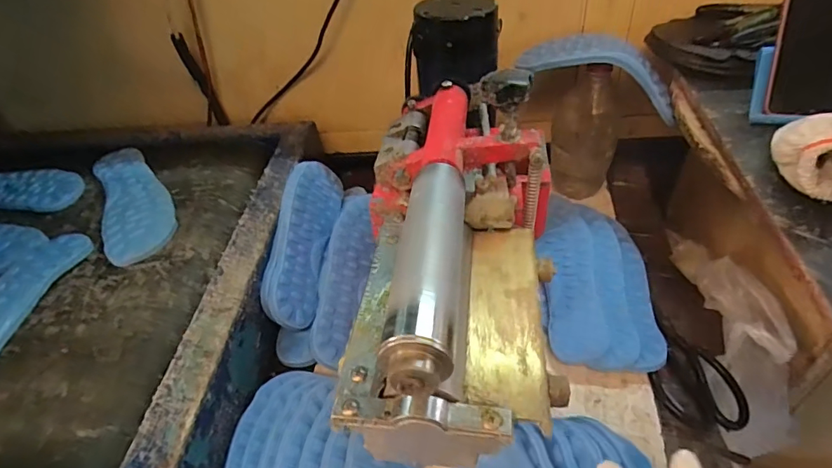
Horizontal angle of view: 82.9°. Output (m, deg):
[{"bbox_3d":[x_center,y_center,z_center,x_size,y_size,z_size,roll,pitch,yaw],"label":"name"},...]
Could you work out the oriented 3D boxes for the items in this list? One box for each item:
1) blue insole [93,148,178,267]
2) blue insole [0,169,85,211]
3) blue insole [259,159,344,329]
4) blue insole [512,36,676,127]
[{"bbox_3d":[-0.369,-0.049,0.614,0.079,0.015,0.249,-25,46,-18],"label":"blue insole"},{"bbox_3d":[-0.588,-0.068,0.667,0.251,0.018,0.083,1,44,9],"label":"blue insole"},{"bbox_3d":[-0.137,0.004,0.573,0.020,0.077,0.226,-20,45,32],"label":"blue insole"},{"bbox_3d":[0.231,-0.207,0.584,0.200,0.058,0.070,22,49,9],"label":"blue insole"}]

